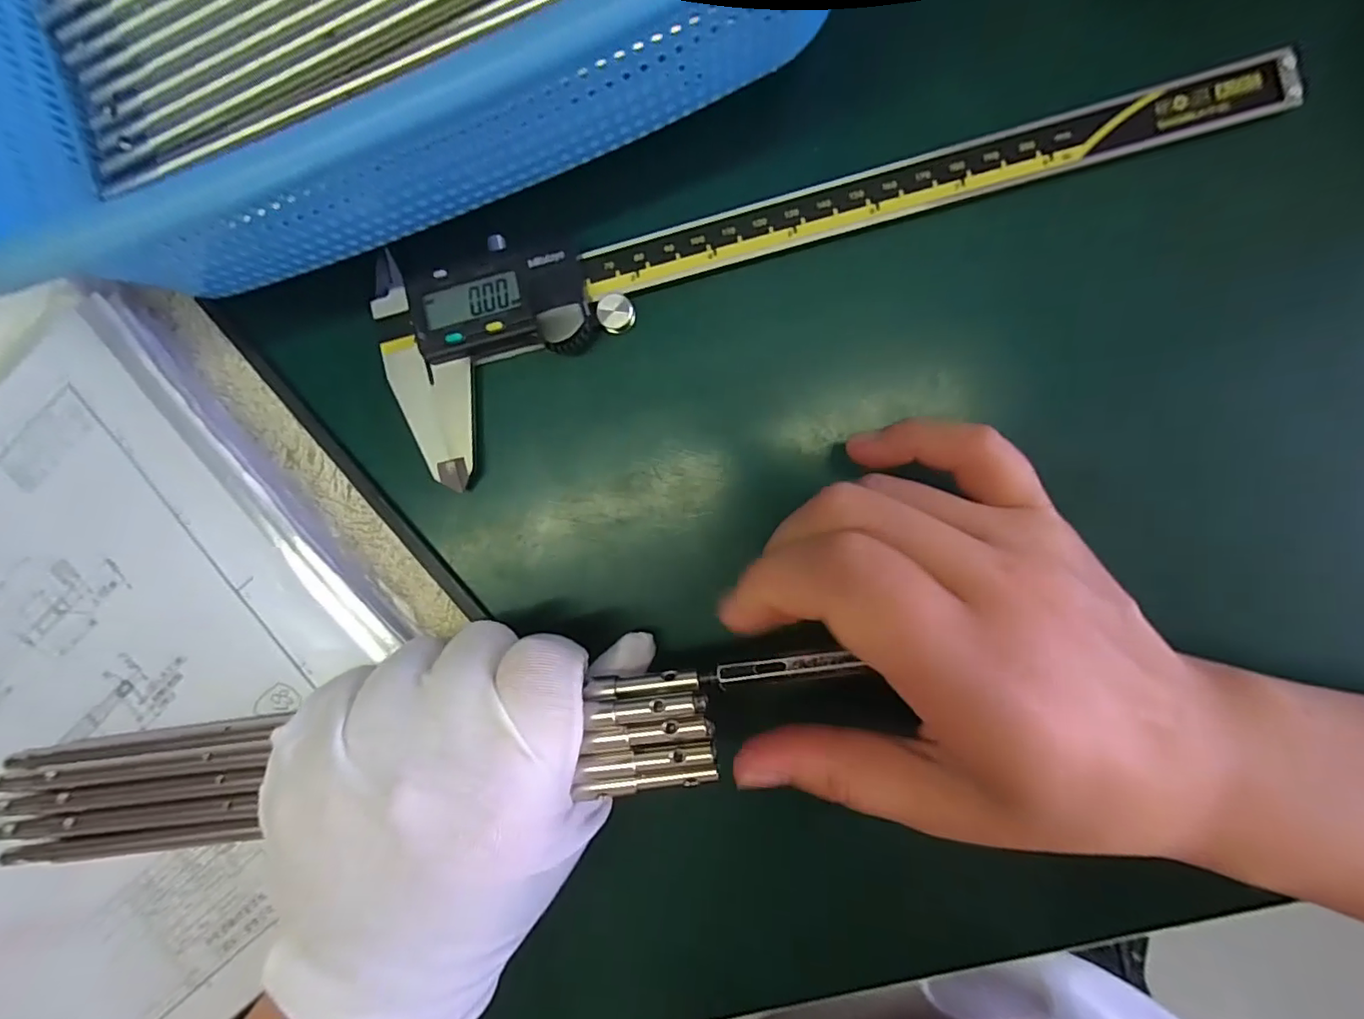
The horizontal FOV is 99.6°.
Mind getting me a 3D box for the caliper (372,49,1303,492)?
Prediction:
[{"bbox_3d":[0.033,-0.087,0.180,0.278,0.012,0.069,-19,91,6],"label":"caliper"}]

